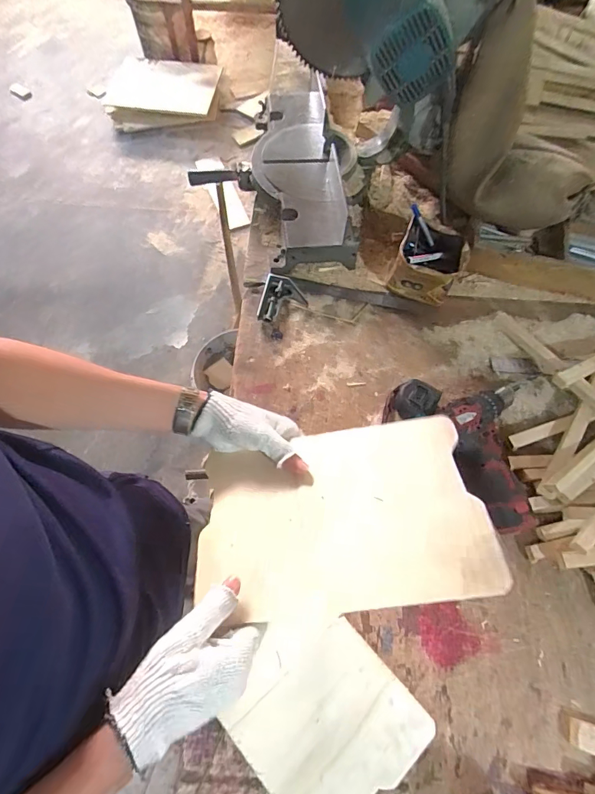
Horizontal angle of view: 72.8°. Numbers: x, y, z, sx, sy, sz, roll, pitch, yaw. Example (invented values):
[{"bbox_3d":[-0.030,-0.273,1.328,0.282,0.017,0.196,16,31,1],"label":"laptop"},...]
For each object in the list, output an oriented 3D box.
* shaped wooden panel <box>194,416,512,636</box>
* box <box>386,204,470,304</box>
[{"bbox_3d":[0.041,0.119,0.412,0.276,0.015,0.180,-10,57,4],"label":"shaped wooden panel"},{"bbox_3d":[0.233,-0.242,0.723,0.116,0.083,0.124,18,68,6],"label":"box"}]

